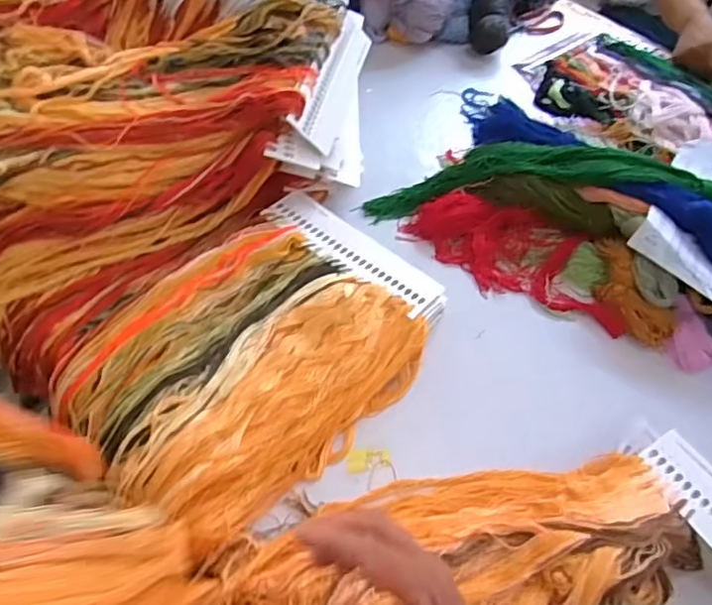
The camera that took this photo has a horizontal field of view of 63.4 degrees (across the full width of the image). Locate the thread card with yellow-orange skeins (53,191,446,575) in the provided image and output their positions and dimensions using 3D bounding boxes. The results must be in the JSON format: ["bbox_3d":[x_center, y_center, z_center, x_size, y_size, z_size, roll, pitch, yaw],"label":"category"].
[{"bbox_3d":[-0.117,0.059,0.712,0.307,0.055,0.456,38,63,21],"label":"thread card with yellow-orange skeins"}]

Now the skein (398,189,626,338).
[{"bbox_3d":[0.220,-0.069,0.812,0.315,0.048,0.127,19,58,10],"label":"skein"}]

